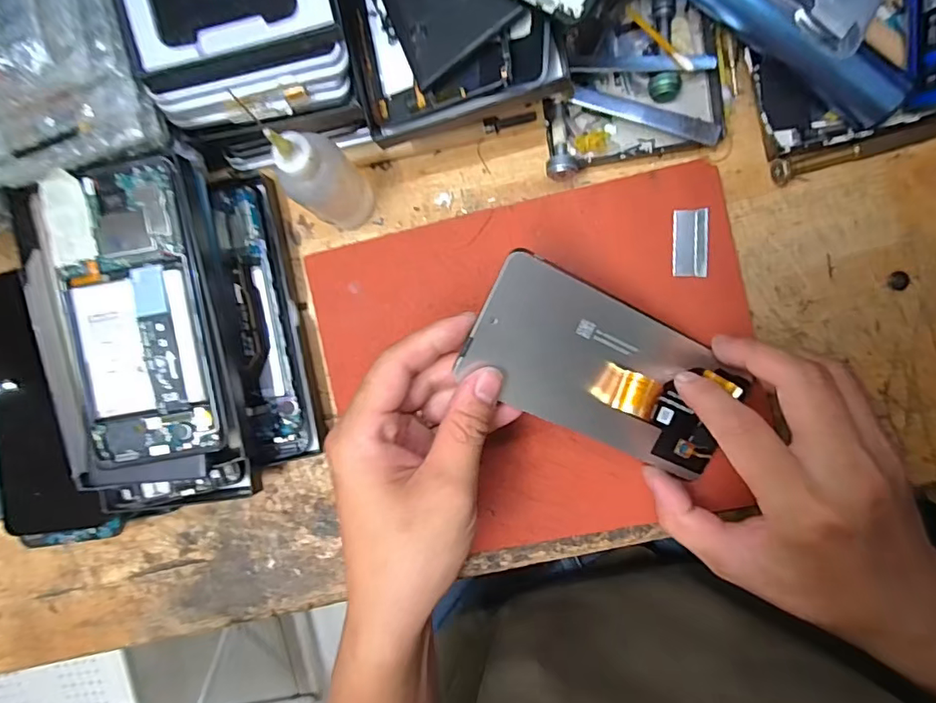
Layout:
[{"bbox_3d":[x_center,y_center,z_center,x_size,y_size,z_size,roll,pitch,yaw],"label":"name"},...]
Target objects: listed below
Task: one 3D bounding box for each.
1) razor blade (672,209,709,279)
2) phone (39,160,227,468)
[{"bbox_3d":[0.130,-0.063,0.297,0.020,0.004,0.039,0,91,5],"label":"razor blade"},{"bbox_3d":[-0.176,-0.018,0.269,0.067,0.016,0.152,-9,91,5],"label":"phone"}]

